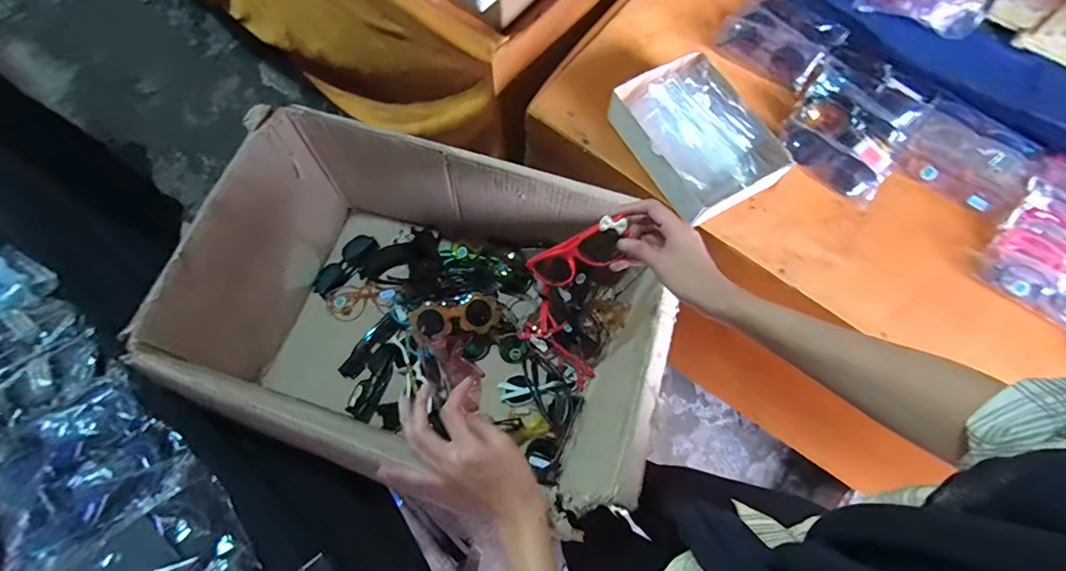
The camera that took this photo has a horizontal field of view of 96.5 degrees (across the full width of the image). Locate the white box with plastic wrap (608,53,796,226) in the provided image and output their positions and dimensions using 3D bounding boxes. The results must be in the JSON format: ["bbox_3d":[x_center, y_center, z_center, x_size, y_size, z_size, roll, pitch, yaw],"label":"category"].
[{"bbox_3d":[0.215,-0.197,0.636,0.148,0.054,0.208,-28,75,-10],"label":"white box with plastic wrap"}]

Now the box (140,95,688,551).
[{"bbox_3d":[-0.140,0.024,0.652,0.526,0.237,0.343,16,72,4],"label":"box"}]

